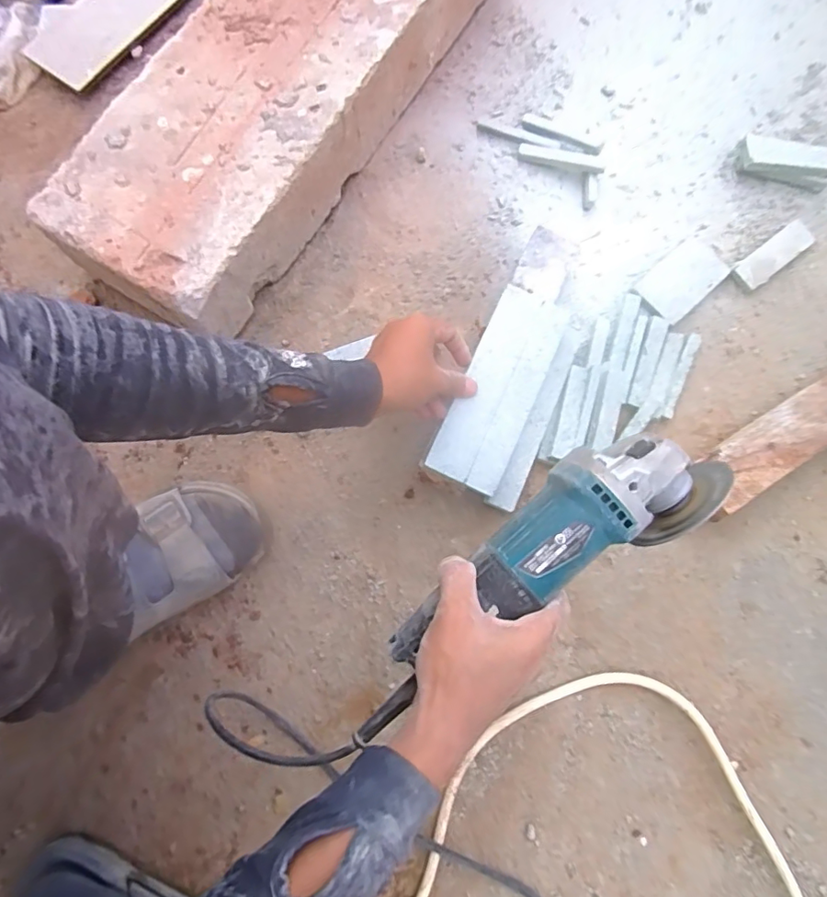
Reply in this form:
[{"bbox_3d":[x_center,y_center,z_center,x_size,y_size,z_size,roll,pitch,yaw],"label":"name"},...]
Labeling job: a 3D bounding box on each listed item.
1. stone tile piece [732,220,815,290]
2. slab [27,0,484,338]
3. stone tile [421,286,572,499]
[{"bbox_3d":[0.397,-0.212,0.585,0.097,0.013,0.033,-38,79,-8],"label":"stone tile piece"},{"bbox_3d":[-0.127,-0.401,0.586,0.197,0.117,0.583,30,79,10],"label":"slab"},{"bbox_3d":[0.082,-0.059,0.505,0.071,0.009,0.199,24,78,6],"label":"stone tile"}]

